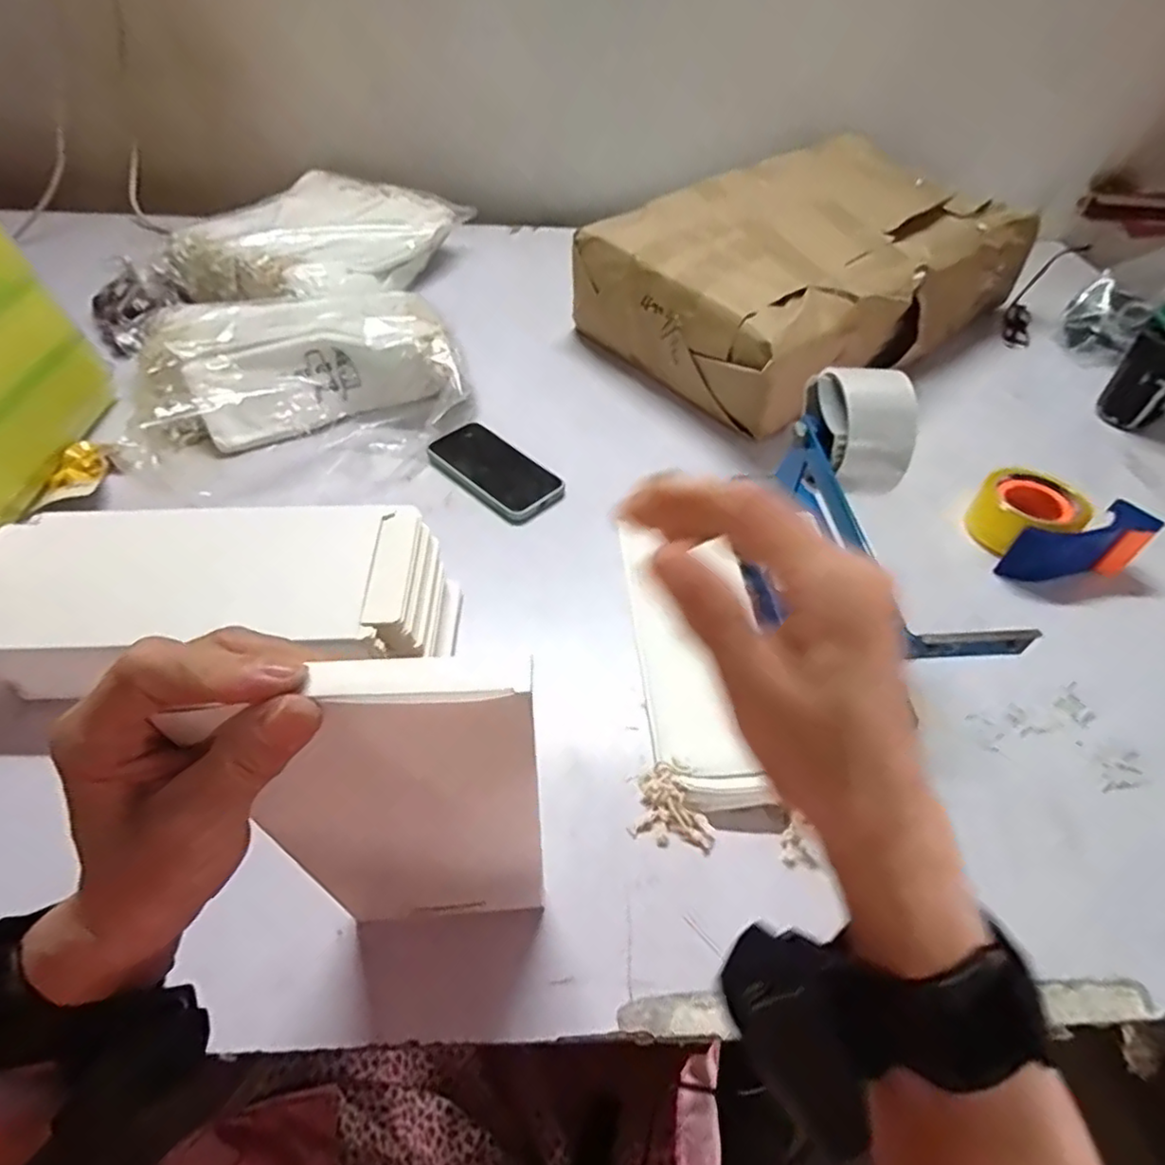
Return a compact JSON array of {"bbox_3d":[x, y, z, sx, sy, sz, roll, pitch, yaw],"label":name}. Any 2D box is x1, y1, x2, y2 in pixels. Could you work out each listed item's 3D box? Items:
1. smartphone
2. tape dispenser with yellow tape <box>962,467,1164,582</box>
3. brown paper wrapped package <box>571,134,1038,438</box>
[{"bbox_3d":[-0.097,-0.123,0.701,0.072,0.020,0.164,-35,60,-28],"label":"smartphone"},{"bbox_3d":[0.472,-0.064,0.646,0.133,0.060,0.118,-4,50,-7],"label":"tape dispenser with yellow tape"},{"bbox_3d":[0.317,-0.426,0.883,0.576,0.152,0.362,-29,57,-25],"label":"brown paper wrapped package"}]

